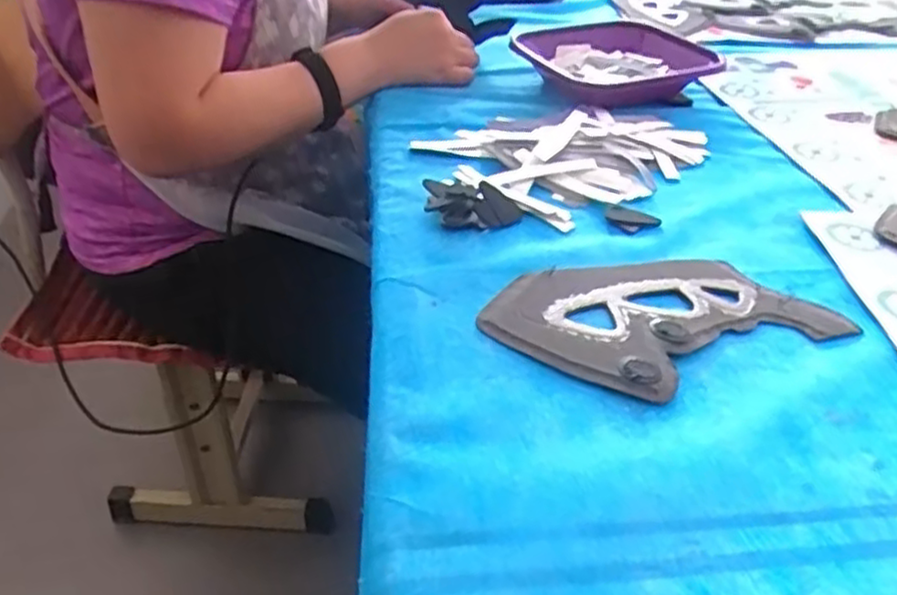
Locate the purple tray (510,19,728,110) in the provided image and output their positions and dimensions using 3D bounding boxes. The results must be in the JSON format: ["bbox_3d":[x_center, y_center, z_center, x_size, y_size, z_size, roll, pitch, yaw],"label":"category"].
[{"bbox_3d":[0.179,-0.257,0.791,0.188,0.037,0.173,-8,38,-13],"label":"purple tray"}]

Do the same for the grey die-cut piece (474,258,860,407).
[{"bbox_3d":[0.131,0.008,0.462,0.205,0.008,0.126,-15,40,-21],"label":"grey die-cut piece"}]

